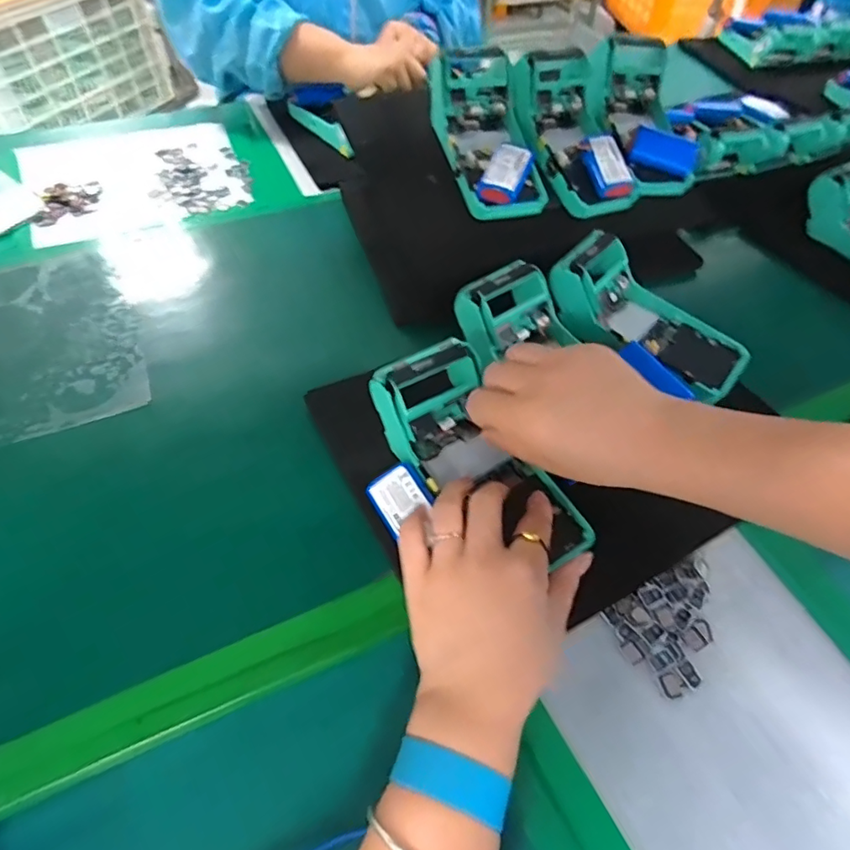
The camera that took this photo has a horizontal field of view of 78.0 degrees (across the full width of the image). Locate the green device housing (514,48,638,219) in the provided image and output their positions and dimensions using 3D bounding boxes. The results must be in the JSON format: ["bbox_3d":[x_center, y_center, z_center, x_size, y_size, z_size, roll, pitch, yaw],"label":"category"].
[{"bbox_3d":[0.149,-0.295,0.532,0.094,0.062,0.179,-15,79,-14],"label":"green device housing"}]

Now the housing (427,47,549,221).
[{"bbox_3d":[0.063,-0.276,0.512,0.079,0.059,0.164,-12,76,-13],"label":"housing"}]

